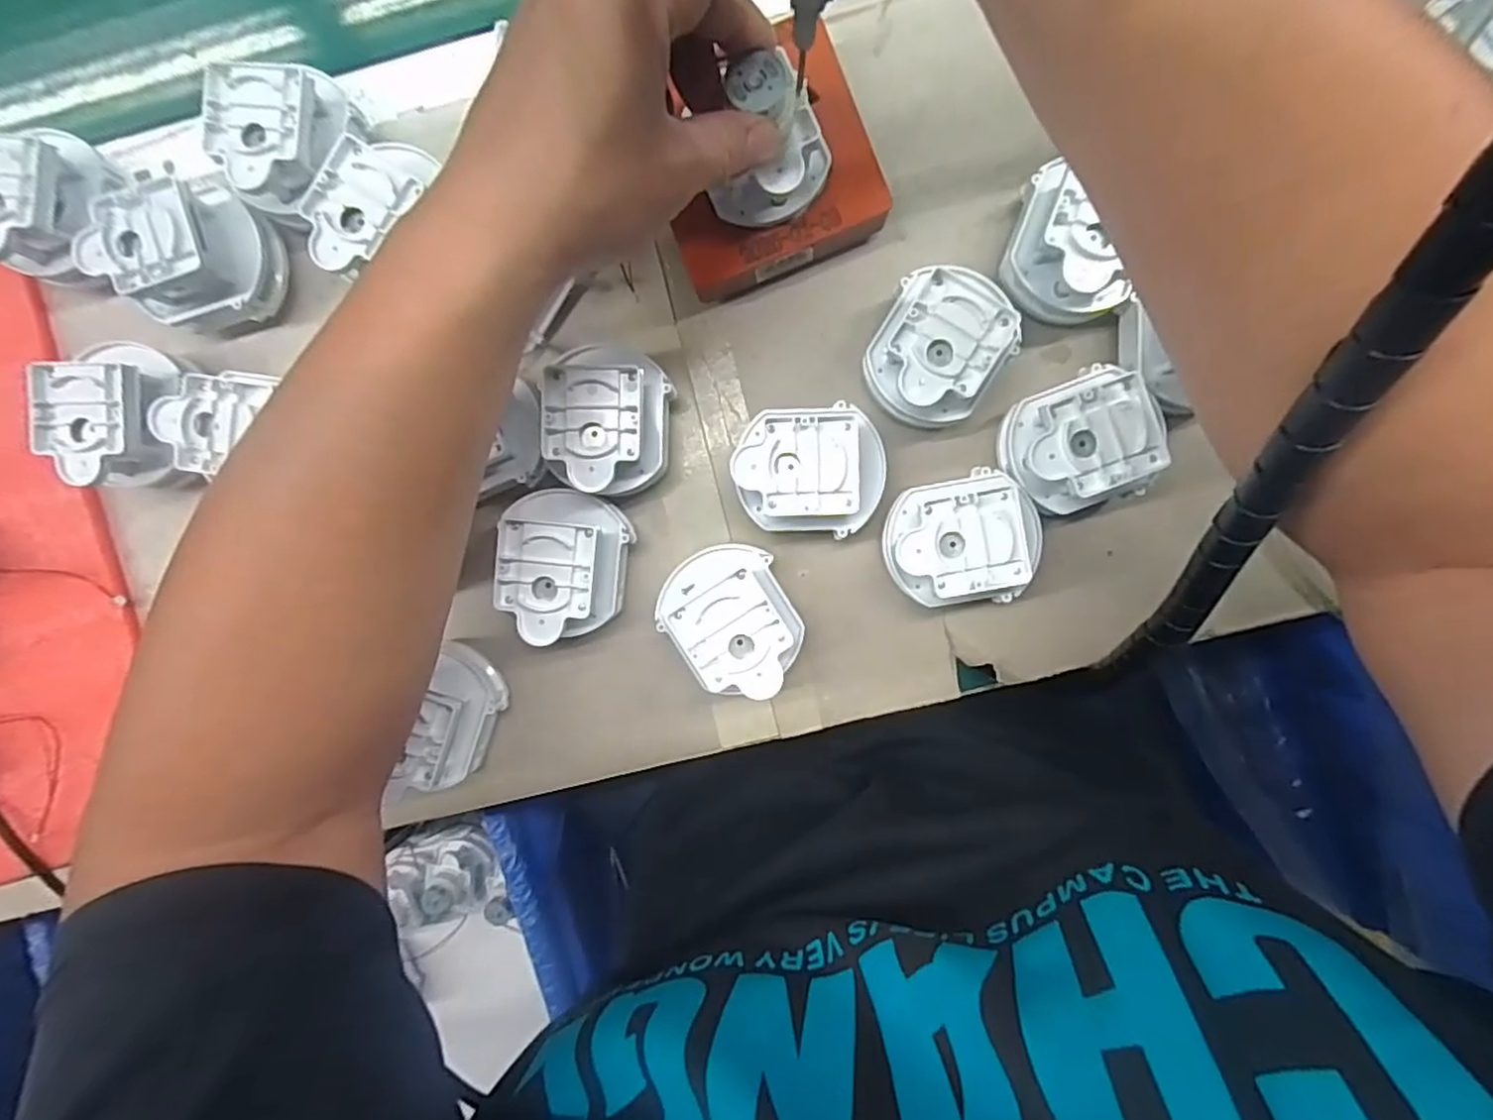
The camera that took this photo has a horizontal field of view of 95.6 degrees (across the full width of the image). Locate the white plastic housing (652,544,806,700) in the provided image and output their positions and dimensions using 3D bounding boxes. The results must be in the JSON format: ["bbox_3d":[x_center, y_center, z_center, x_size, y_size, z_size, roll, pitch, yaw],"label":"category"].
[{"bbox_3d":[-0.006,0.028,0.327,0.054,0.052,0.070,-34,89,4],"label":"white plastic housing"}]

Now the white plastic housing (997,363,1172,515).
[{"bbox_3d":[0.155,-0.054,0.316,0.068,0.049,0.060,-19,90,4],"label":"white plastic housing"}]

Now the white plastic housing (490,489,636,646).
[{"bbox_3d":[-0.086,0.002,0.331,0.059,0.053,0.071,-1,92,3],"label":"white plastic housing"}]

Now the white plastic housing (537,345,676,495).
[{"bbox_3d":[-0.067,-0.067,0.327,0.059,0.051,0.070,10,92,3],"label":"white plastic housing"}]

